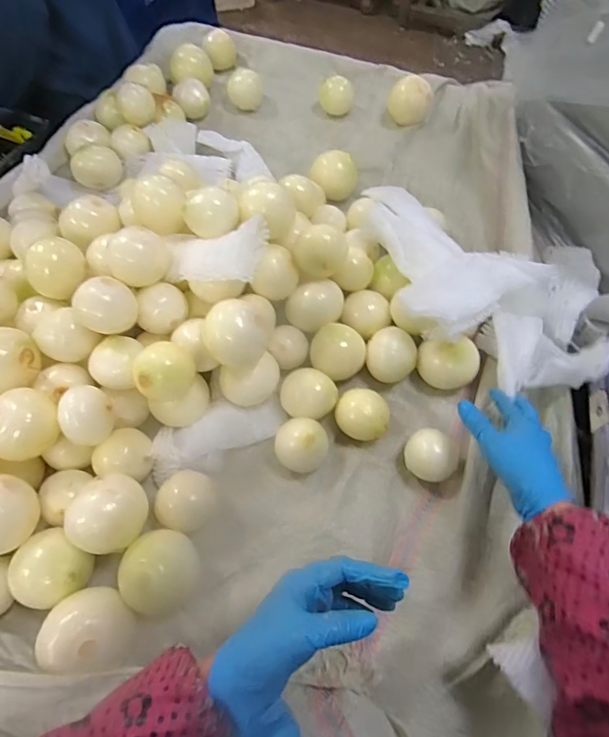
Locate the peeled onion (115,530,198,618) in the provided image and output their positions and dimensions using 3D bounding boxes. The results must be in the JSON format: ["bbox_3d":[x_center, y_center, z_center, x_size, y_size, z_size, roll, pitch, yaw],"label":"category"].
[{"bbox_3d":[-0.159,0.222,0.489,0.079,0.066,0.082,0,62,0],"label":"peeled onion"}]

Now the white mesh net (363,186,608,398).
[{"bbox_3d":[0.238,-0.130,0.625,0.357,0.110,0.322,16,64,9],"label":"white mesh net"}]

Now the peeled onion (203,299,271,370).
[{"bbox_3d":[-0.079,-0.043,0.547,0.071,0.060,0.067,0,62,0],"label":"peeled onion"}]

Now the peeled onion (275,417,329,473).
[{"bbox_3d":[-0.003,0.093,0.549,0.062,0.058,0.063,0,62,0],"label":"peeled onion"}]

